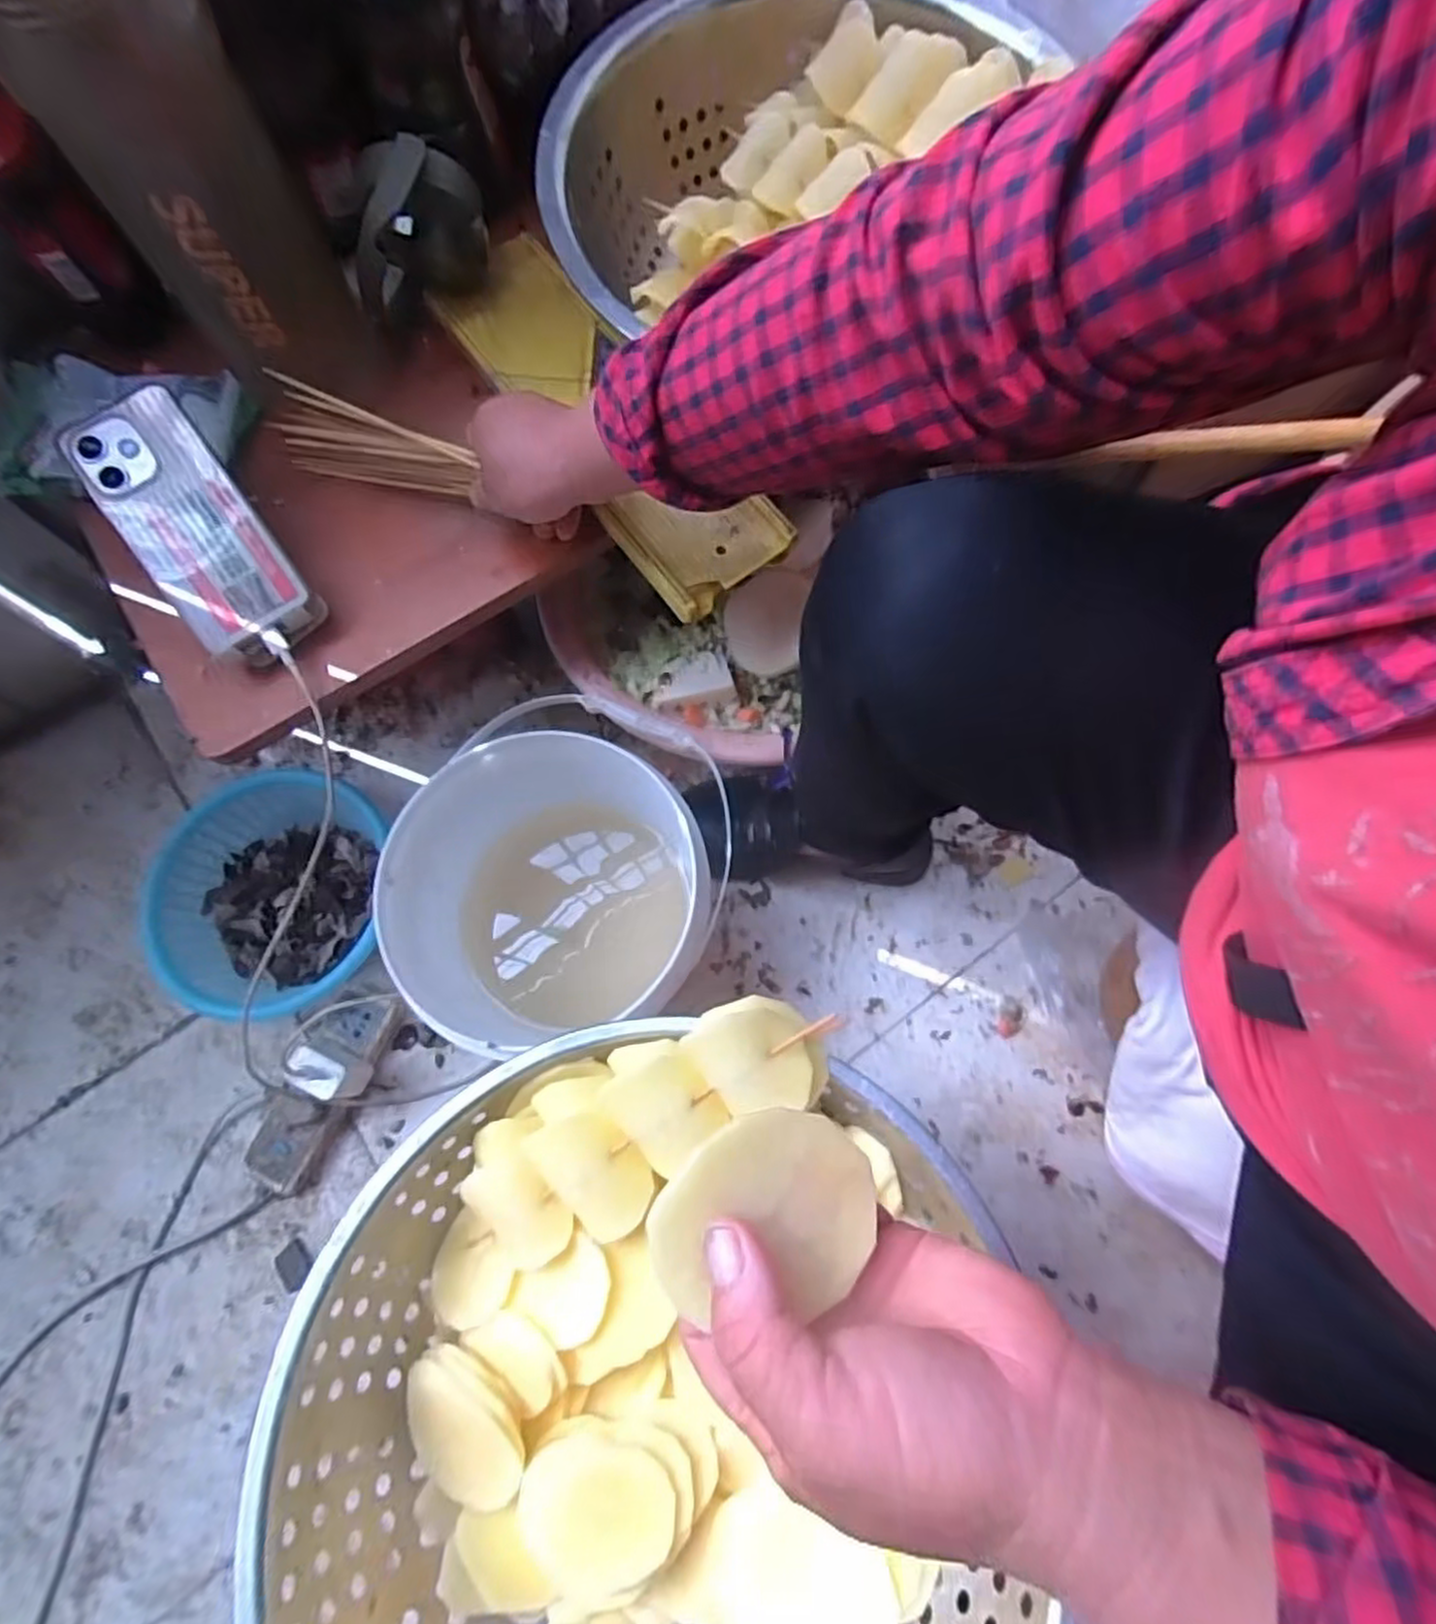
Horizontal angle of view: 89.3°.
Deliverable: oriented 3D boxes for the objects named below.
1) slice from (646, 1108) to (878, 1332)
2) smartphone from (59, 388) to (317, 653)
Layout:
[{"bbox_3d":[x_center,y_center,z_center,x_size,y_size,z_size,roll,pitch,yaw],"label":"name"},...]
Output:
[{"bbox_3d":[0.016,0.124,0.228,0.075,0.009,0.056,7,75,-23],"label":"slice"},{"bbox_3d":[-0.346,-0.188,0.474,0.076,0.012,0.159,-35,98,-11],"label":"smartphone"}]

